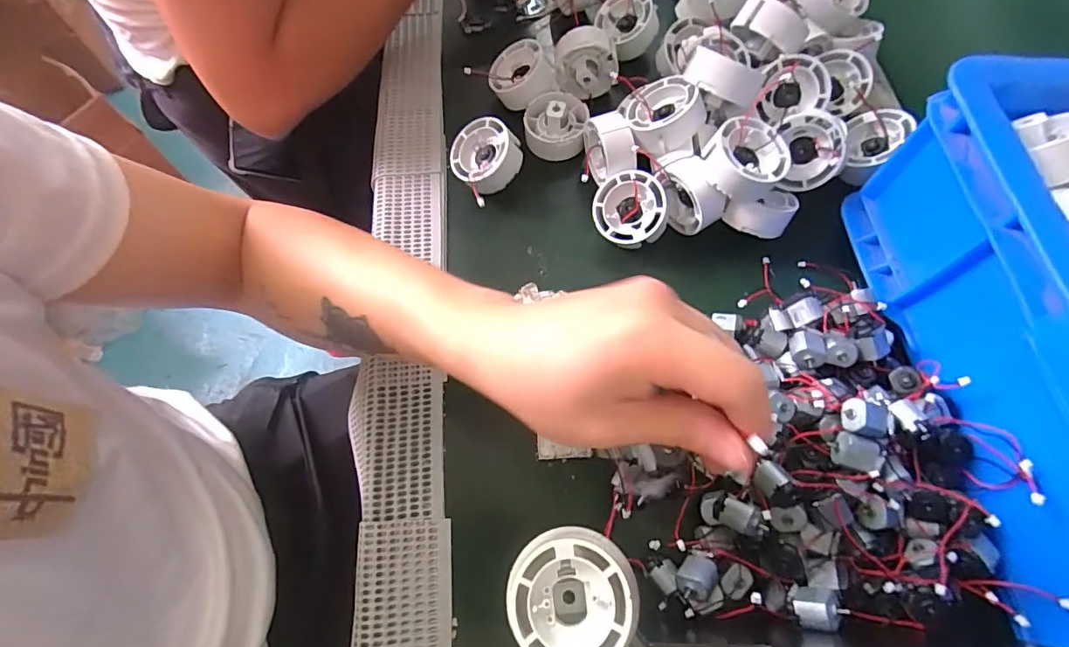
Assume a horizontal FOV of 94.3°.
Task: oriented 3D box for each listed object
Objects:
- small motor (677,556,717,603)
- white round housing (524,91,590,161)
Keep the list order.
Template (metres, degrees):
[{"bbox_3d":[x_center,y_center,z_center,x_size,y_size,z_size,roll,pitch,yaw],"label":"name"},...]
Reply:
[{"bbox_3d":[0.090,0.141,0.277,0.020,0.021,0.027,22,68,8],"label":"small motor"},{"bbox_3d":[0.018,-0.172,0.426,0.052,0.033,0.050,0,66,-1],"label":"white round housing"}]

